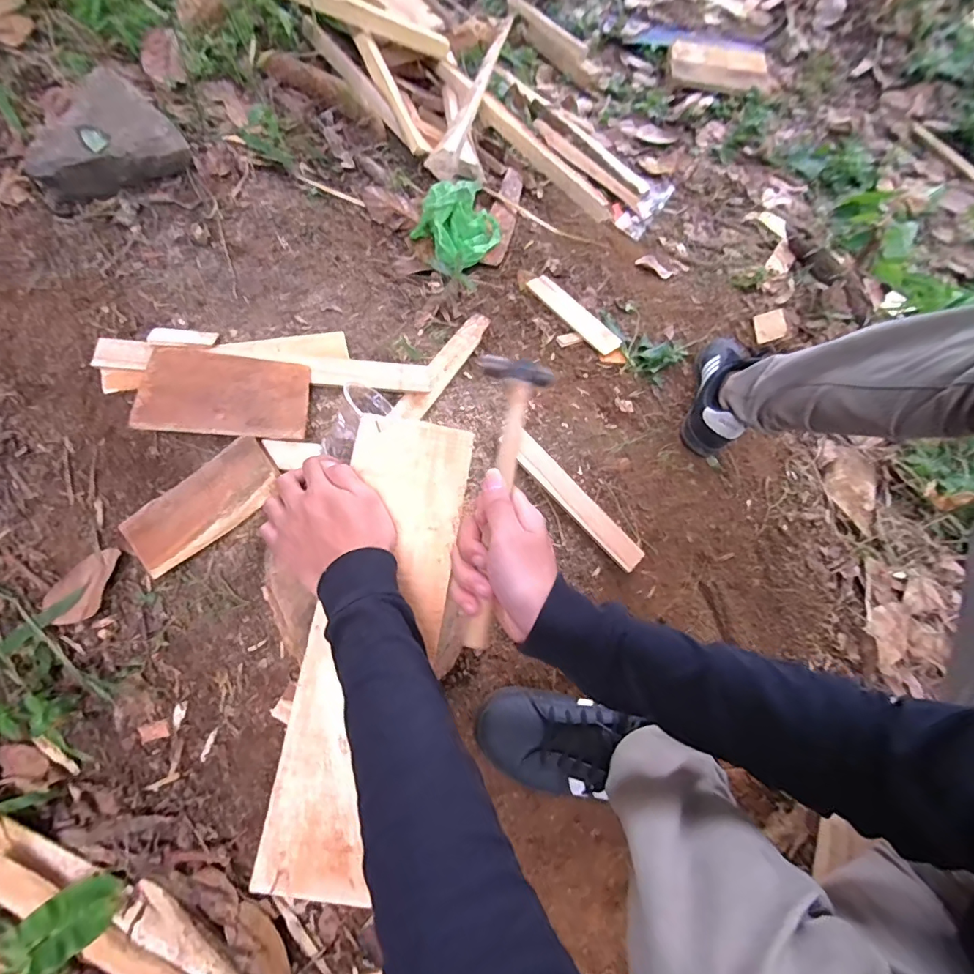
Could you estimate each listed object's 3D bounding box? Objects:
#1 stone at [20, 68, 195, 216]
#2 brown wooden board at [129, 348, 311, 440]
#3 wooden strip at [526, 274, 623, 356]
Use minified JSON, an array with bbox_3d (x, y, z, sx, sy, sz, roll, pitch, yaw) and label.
[{"bbox_3d":[-0.482,-0.424,0.609,0.175,0.085,0.103,-43,81,-11],"label":"stone"},{"bbox_3d":[-0.313,-0.115,0.591,0.183,0.008,0.108,3,69,-11],"label":"brown wooden board"},{"bbox_3d":[0.155,-0.313,0.878,0.045,0.012,0.214,-34,66,-9],"label":"wooden strip"}]

